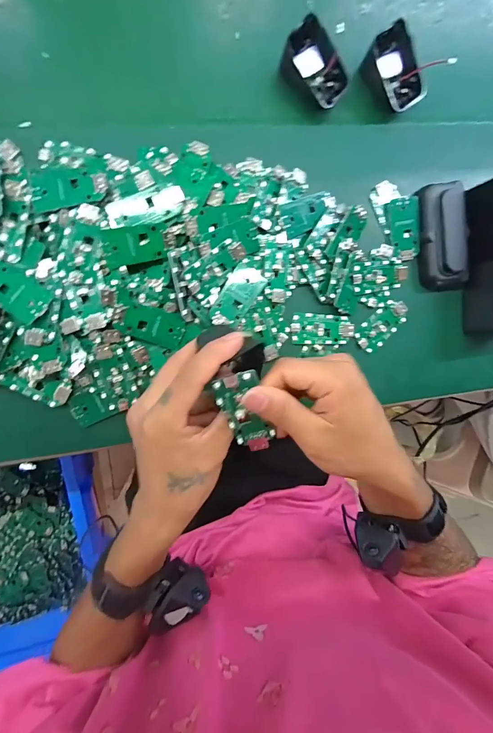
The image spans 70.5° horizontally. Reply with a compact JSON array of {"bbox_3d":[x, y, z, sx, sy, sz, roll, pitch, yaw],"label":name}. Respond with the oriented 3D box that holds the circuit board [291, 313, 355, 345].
[{"bbox_3d":[0.078,-0.039,0.360,0.062,0.008,0.032,0,91,-9],"label":"circuit board"}]

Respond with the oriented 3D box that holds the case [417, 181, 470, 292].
[{"bbox_3d":[0.205,-0.134,0.366,0.044,0.022,0.105,-9,92,-8],"label":"case"}]

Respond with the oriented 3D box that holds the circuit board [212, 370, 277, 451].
[{"bbox_3d":[0.000,0.033,0.246,0.030,0.011,0.063,-24,118,-8],"label":"circuit board"}]

